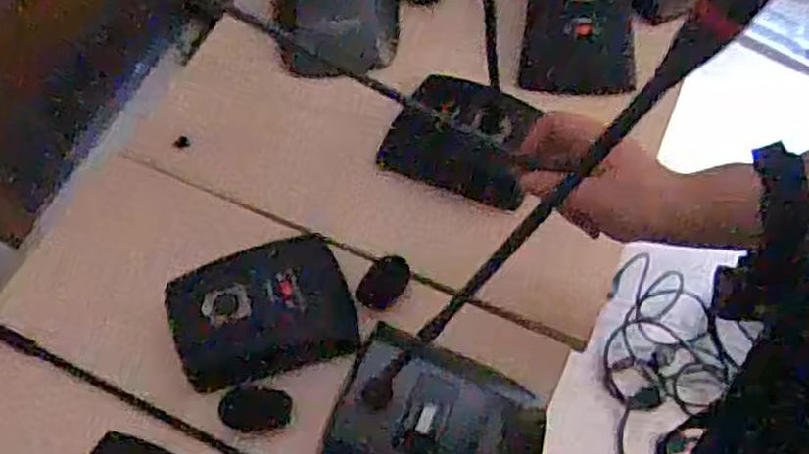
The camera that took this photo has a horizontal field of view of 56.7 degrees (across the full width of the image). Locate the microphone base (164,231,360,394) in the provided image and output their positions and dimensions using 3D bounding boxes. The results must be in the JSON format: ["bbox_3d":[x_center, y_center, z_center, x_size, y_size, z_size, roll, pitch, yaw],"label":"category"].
[{"bbox_3d":[-0.112,0.061,0.582,0.130,0.036,0.101,-18,63,-6],"label":"microphone base"}]

